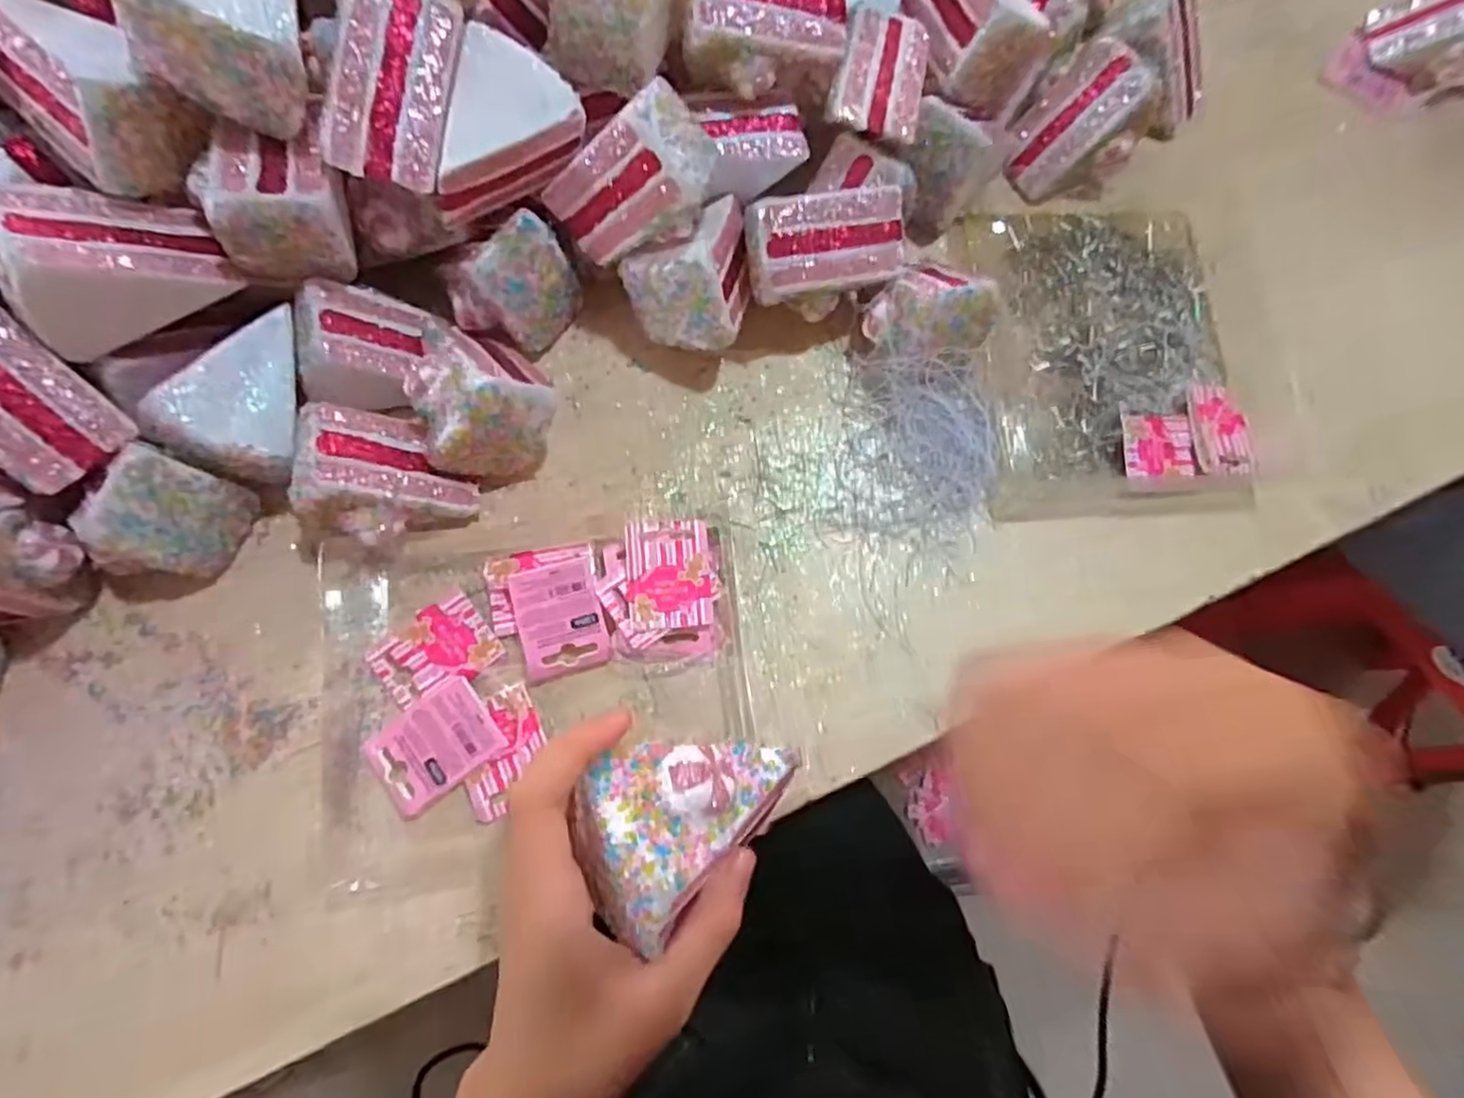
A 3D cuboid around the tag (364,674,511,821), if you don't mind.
[{"bbox_3d":[-0.152,0.100,0.352,0.060,0.011,0.046,-38,77,-10],"label":"tag"}]

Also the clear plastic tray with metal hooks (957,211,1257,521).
[{"bbox_3d":[0.233,-0.122,0.434,0.160,0.026,0.198,-4,78,-2],"label":"clear plastic tray with metal hooks"}]

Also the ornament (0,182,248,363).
[{"bbox_3d":[-0.282,-0.128,0.314,0.082,0.076,0.051,-41,82,-9],"label":"ornament"}]

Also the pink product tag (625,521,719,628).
[{"bbox_3d":[-0.033,0.013,0.372,0.047,0.004,0.057,-4,80,-8],"label":"pink product tag"}]

